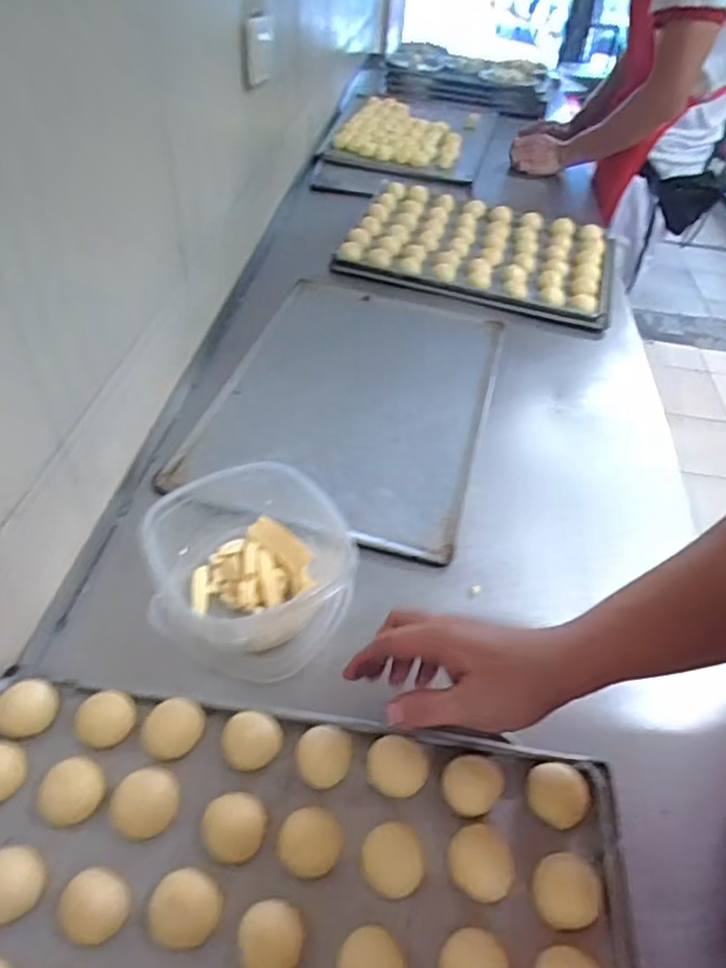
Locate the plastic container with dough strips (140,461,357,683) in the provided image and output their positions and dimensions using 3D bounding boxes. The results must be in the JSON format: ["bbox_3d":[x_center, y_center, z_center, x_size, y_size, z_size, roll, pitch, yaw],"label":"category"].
[{"bbox_3d":[-0.098,0.077,0.521,0.166,0.086,0.151,33,52,23],"label":"plastic container with dough strips"}]

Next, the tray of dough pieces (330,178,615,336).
[{"bbox_3d":[0.205,-0.416,1.047,0.433,0.035,0.360,16,47,9],"label":"tray of dough pieces"}]

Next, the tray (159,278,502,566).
[{"bbox_3d":[-0.011,-0.126,0.773,0.327,0.018,0.461,15,47,8],"label":"tray"}]

